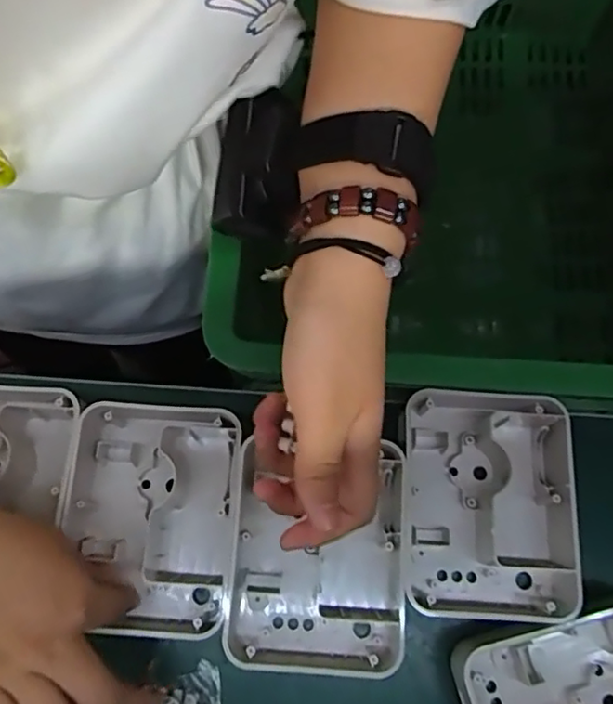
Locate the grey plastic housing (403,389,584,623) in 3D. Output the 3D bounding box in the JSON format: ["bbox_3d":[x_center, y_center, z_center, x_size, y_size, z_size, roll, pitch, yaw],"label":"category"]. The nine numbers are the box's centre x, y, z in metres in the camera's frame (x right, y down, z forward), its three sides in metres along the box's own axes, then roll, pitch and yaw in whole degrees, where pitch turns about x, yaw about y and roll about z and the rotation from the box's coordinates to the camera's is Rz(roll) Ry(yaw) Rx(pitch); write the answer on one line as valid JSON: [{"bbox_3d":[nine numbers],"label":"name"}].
[{"bbox_3d":[0.109,0.090,0.377,0.097,0.043,0.137,3,73,1],"label":"grey plastic housing"}]

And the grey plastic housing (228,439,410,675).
[{"bbox_3d":[0.008,0.118,0.365,0.102,0.036,0.129,3,73,1],"label":"grey plastic housing"}]

